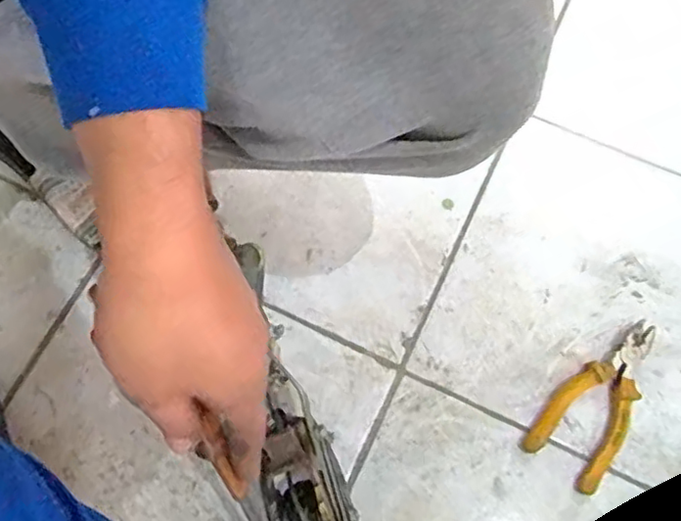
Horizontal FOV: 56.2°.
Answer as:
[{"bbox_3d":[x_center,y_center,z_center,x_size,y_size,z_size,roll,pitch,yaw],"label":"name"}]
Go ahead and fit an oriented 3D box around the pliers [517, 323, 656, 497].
[{"bbox_3d":[0.228,0.119,0.553,0.067,0.019,0.153,37,74,12],"label":"pliers"}]

